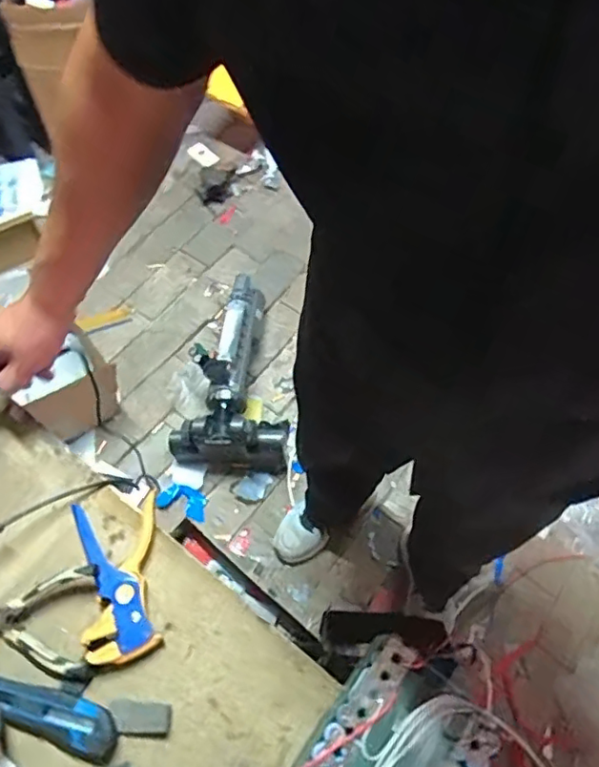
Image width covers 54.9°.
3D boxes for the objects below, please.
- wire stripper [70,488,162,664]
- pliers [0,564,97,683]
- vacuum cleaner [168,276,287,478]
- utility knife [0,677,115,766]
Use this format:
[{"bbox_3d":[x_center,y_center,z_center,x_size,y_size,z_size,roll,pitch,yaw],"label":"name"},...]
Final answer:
[{"bbox_3d":[-0.190,0.203,0.607,0.082,0.024,0.161,-9,64,-8],"label":"wire stripper"},{"bbox_3d":[-0.277,0.243,0.576,0.139,0.023,0.104,-2,64,-5],"label":"pliers"},{"bbox_3d":[-0.126,-0.029,1.445,0.263,0.200,0.486,13,63,3],"label":"vacuum cleaner"},{"bbox_3d":[-0.264,0.303,0.549,0.190,0.026,0.042,20,64,6],"label":"utility knife"}]

